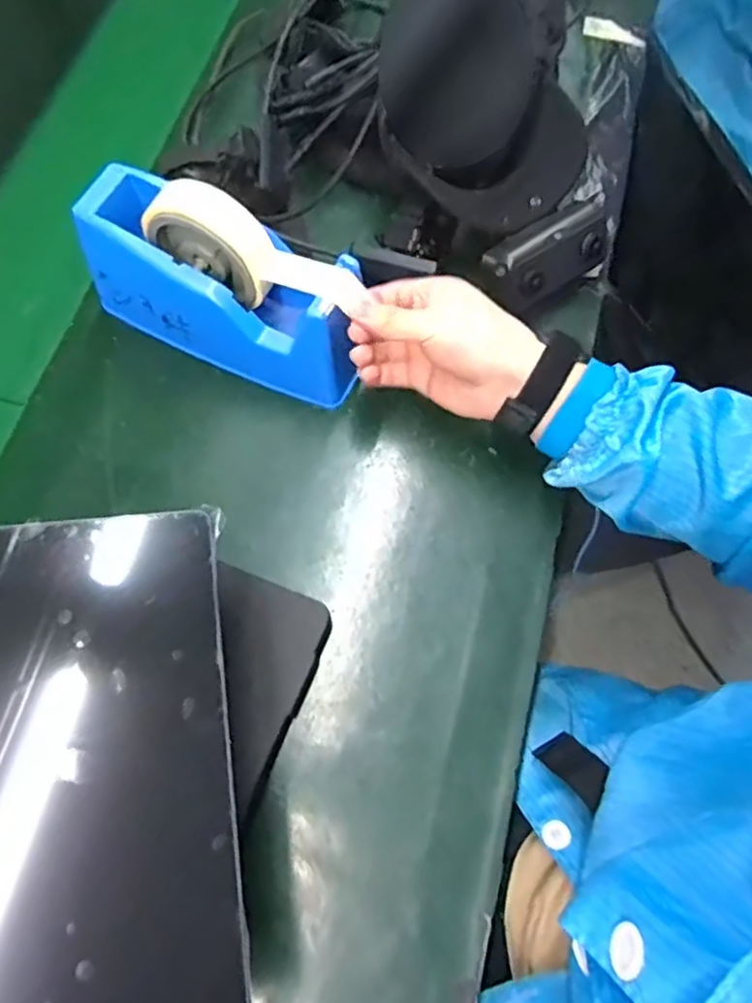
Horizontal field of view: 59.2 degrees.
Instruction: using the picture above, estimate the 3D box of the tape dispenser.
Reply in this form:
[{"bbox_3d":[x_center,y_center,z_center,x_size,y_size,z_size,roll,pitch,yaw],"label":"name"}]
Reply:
[{"bbox_3d":[-0.104,-0.146,0.468,0.204,0.118,0.074,25,71,11],"label":"tape dispenser"}]

